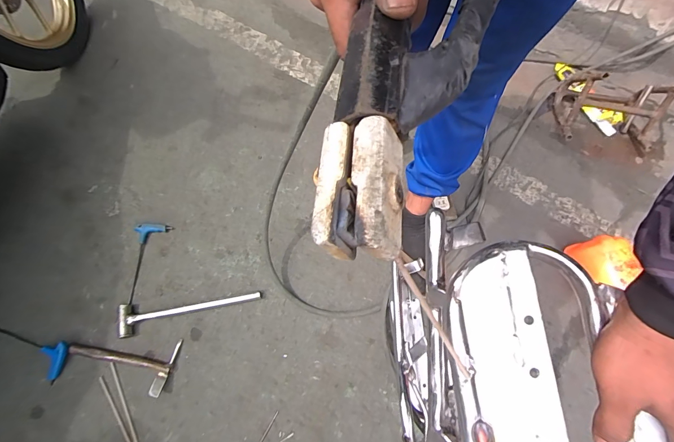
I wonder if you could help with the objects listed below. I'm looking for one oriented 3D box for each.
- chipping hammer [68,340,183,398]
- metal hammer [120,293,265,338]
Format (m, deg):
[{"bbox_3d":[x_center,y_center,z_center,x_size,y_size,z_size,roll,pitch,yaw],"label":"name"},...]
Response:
[{"bbox_3d":[-0.478,0.304,0.713,0.219,0.021,0.111,12,72,-1],"label":"chipping hammer"},{"bbox_3d":[-0.341,0.215,0.759,0.317,0.028,0.075,-6,68,-7],"label":"metal hammer"}]

